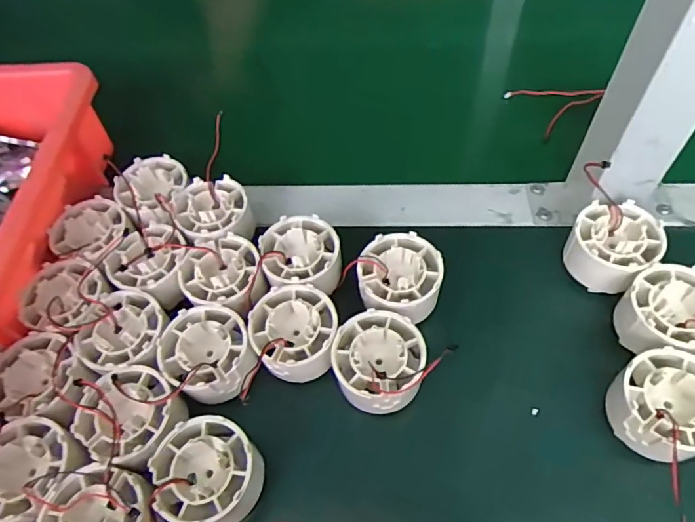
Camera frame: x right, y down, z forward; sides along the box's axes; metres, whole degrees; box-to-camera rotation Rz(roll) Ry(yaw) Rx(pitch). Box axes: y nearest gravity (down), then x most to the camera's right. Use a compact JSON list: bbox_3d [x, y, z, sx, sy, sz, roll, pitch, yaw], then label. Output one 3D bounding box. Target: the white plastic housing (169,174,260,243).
[{"bbox_3d":[-0.095,-0.033,0.362,0.053,0.034,0.055,-2,57,3],"label":"white plastic housing"}]

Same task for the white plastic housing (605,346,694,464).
[{"bbox_3d":[0.167,0.078,0.266,0.053,0.035,0.050,-2,57,3],"label":"white plastic housing"}]

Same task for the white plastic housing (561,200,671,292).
[{"bbox_3d":[0.170,-0.007,0.325,0.053,0.039,0.050,-2,57,3],"label":"white plastic housing"}]

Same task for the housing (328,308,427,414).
[{"bbox_3d":[0.018,0.063,0.293,0.051,0.044,0.055,-2,57,3],"label":"housing"}]

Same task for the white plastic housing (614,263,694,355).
[{"bbox_3d":[0.186,0.037,0.296,0.058,0.042,0.052,-34,61,-16],"label":"white plastic housing"}]

